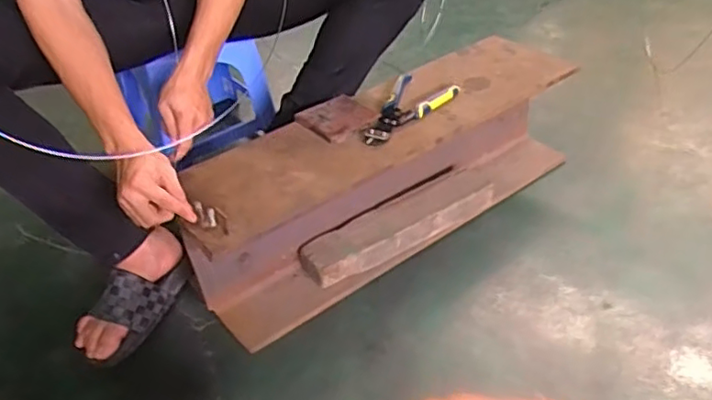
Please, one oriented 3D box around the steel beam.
[{"bbox_3d":[0.052,-0.044,1.048,0.696,0.220,0.200,-28,43,-25],"label":"steel beam"}]

